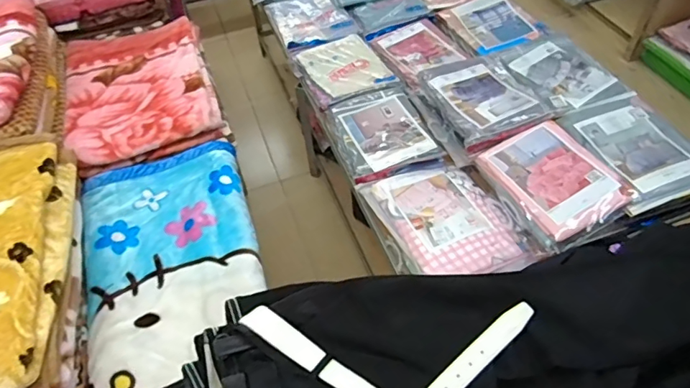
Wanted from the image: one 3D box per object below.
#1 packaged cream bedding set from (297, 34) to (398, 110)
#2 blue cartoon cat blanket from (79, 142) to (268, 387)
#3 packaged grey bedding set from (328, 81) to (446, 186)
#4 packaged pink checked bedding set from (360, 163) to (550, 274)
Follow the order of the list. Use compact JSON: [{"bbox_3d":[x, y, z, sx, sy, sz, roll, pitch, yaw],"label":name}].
[{"bbox_3d":[-0.009,-0.434,1.710,0.275,0.041,0.303,-24,53,-14],"label":"packaged cream bedding set"},{"bbox_3d":[-0.434,0.149,1.247,0.417,0.060,0.655,-16,52,-9],"label":"blue cartoon cat blanket"},{"bbox_3d":[0.118,-0.197,1.510,0.292,0.047,0.337,-18,52,-10],"label":"packaged grey bedding set"},{"bbox_3d":[0.274,0.067,1.304,0.301,0.048,0.390,-25,54,-15],"label":"packaged pink checked bedding set"}]

